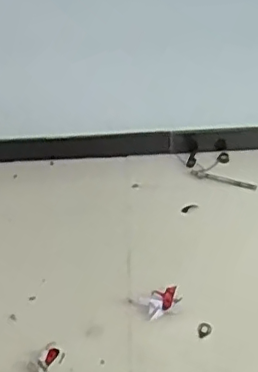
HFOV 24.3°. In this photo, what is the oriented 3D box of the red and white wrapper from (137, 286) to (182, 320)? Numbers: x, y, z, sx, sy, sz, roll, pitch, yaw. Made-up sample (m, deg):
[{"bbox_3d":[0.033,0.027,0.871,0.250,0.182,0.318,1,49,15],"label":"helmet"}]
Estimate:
[{"bbox_3d":[0.044,0.166,0.853,0.056,0.031,0.028,-16,48,-11],"label":"red and white wrapper"}]

